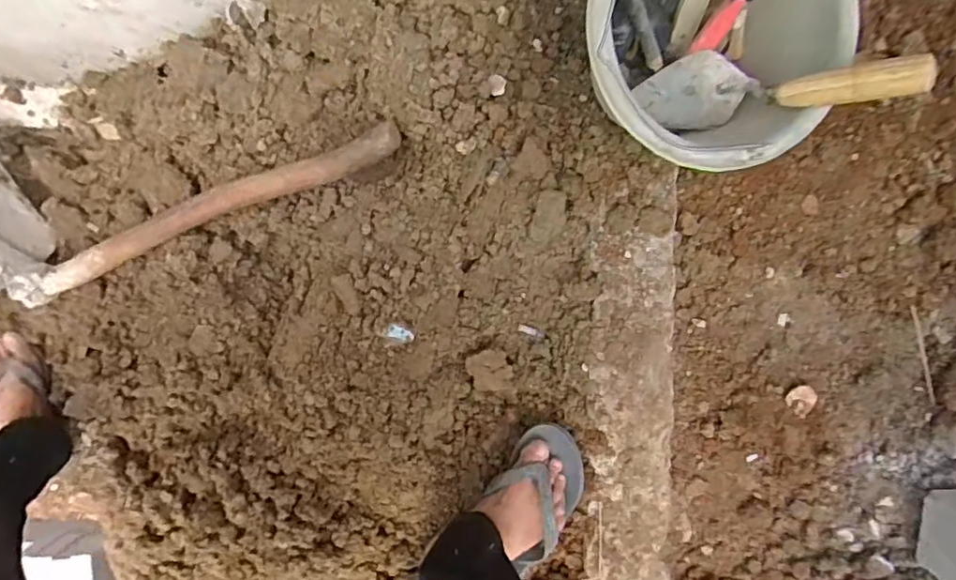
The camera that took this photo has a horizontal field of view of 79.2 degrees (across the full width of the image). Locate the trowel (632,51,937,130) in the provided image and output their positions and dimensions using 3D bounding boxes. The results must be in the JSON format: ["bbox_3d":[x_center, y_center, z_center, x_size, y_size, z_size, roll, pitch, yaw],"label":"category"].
[{"bbox_3d":[0.282,-0.195,0.559,0.064,0.250,0.056,12,92,-44],"label":"trowel"}]

